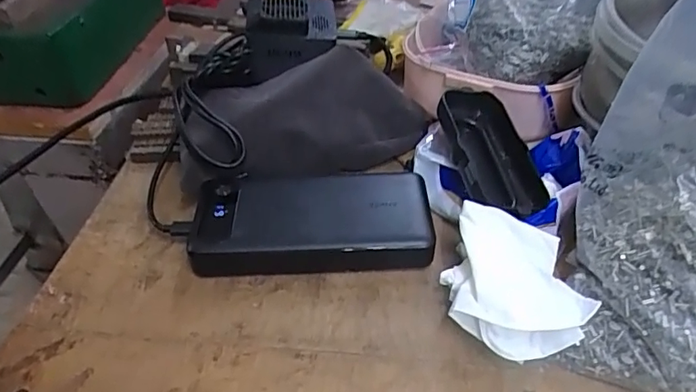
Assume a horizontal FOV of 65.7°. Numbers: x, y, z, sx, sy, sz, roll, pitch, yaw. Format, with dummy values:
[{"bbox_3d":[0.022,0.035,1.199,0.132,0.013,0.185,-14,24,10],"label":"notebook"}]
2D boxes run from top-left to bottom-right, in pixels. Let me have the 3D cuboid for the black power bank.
[{"bbox_3d":[-0.024,0.016,0.358,0.153,0.028,0.065,-2,42,-2],"label":"black power bank"}]

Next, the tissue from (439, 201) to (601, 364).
[{"bbox_3d":[0.093,0.052,0.307,0.070,0.048,0.075,7,42,8],"label":"tissue"}]

